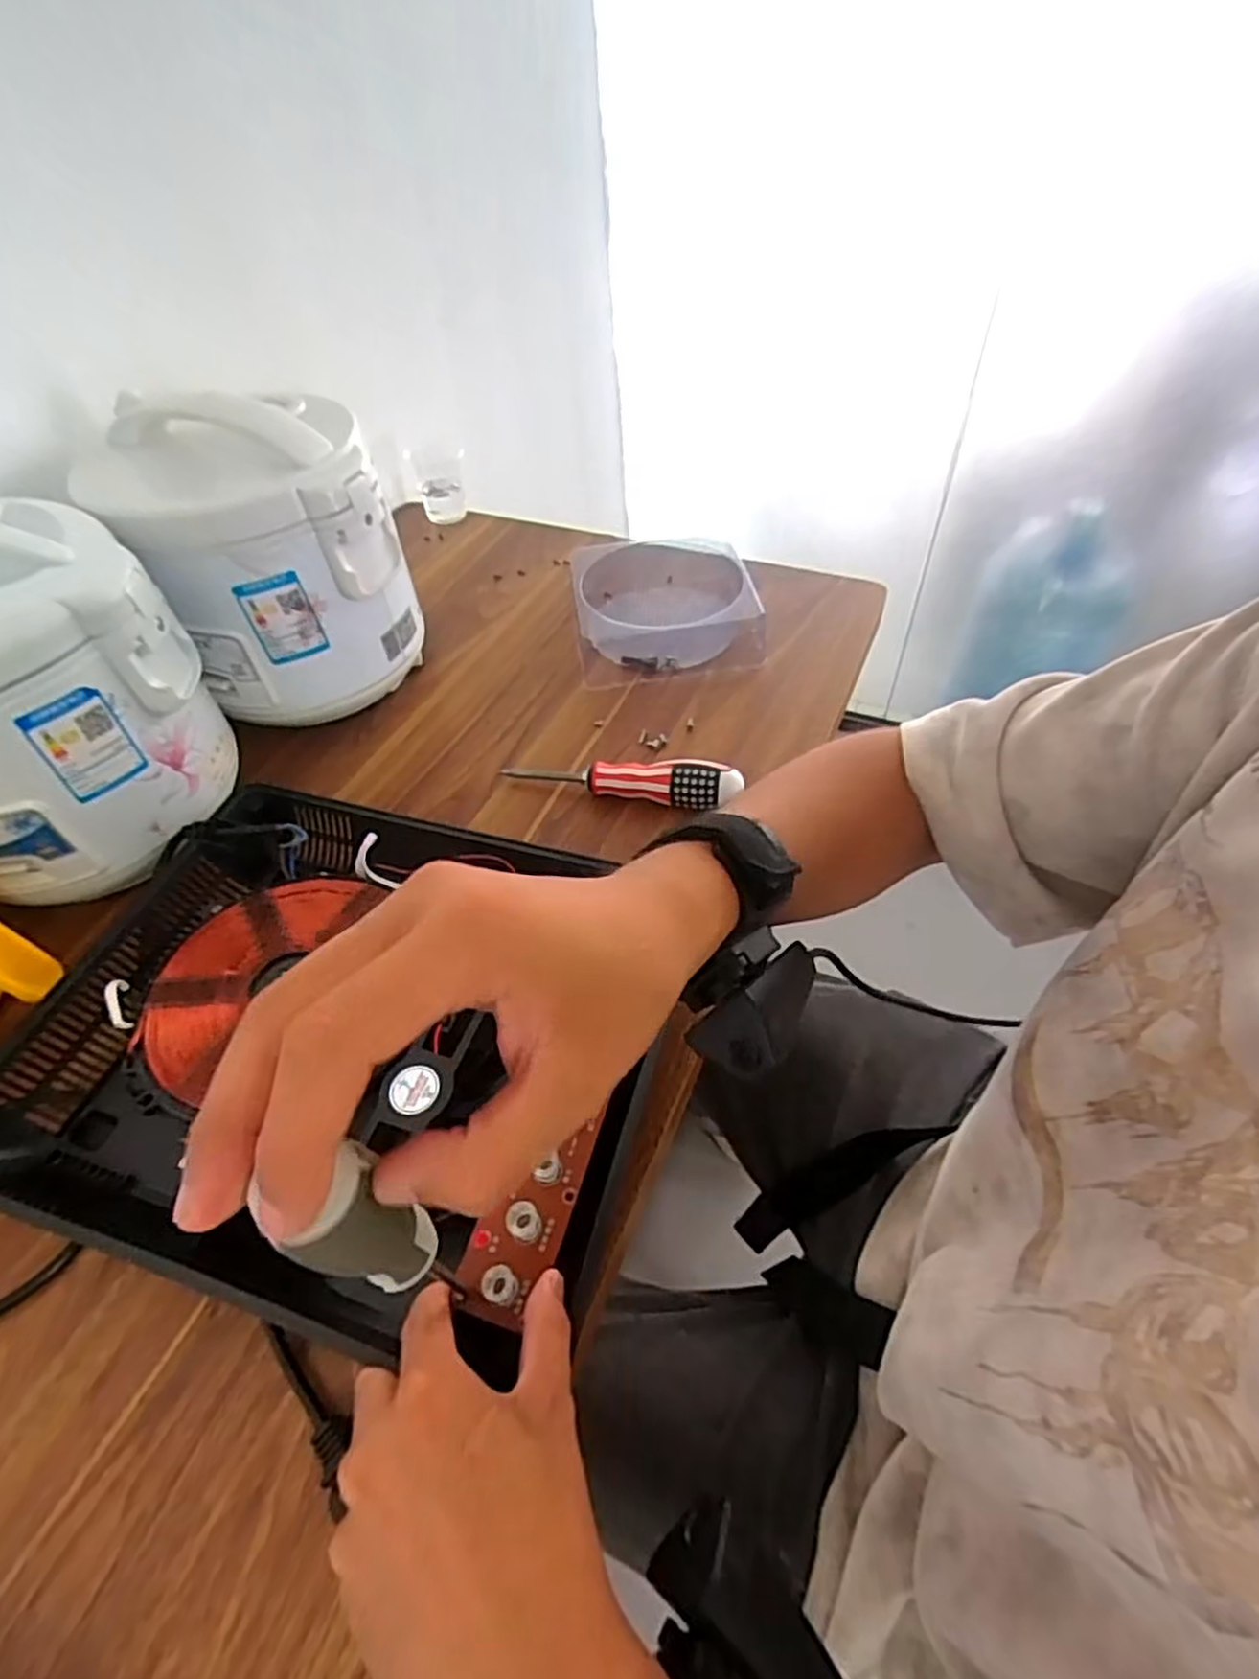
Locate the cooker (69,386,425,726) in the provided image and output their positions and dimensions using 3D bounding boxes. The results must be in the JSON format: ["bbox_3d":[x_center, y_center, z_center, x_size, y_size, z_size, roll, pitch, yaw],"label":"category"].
[{"bbox_3d":[-0.297,-0.235,0.611,0.195,0.228,0.209,-24,51,-15],"label":"cooker"}]

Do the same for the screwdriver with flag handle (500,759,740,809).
[{"bbox_3d":[-0.007,-0.043,0.549,0.181,0.037,0.027,5,50,9],"label":"screwdriver with flag handle"}]

